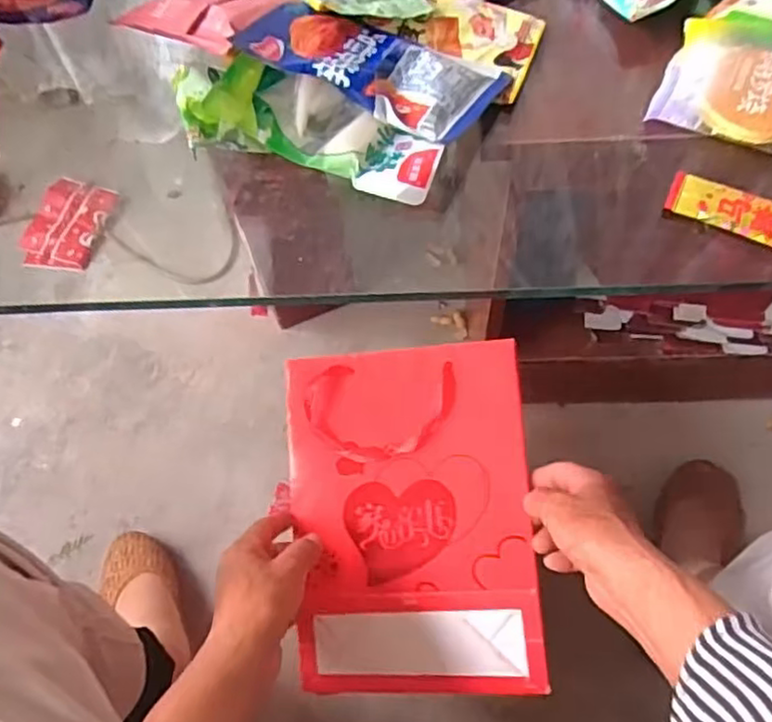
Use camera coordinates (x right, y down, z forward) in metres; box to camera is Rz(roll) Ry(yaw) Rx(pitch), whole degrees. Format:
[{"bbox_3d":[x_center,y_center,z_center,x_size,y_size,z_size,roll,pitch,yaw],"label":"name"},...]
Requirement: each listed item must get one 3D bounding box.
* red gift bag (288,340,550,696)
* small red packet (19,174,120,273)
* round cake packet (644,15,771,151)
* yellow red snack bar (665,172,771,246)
[{"bbox_3d":[0.018,0.122,0.516,0.184,0.013,0.260,-6,82,11],"label":"red gift bag"},{"bbox_3d":[-0.497,-0.209,1.026,0.117,0.019,0.150,10,74,4],"label":"small red packet"},{"bbox_3d":[0.259,-0.189,0.452,0.126,0.018,0.101,25,64,16],"label":"round cake packet"},{"bbox_3d":[0.230,-0.088,0.408,0.108,0.009,0.031,25,63,16],"label":"yellow red snack bar"}]

